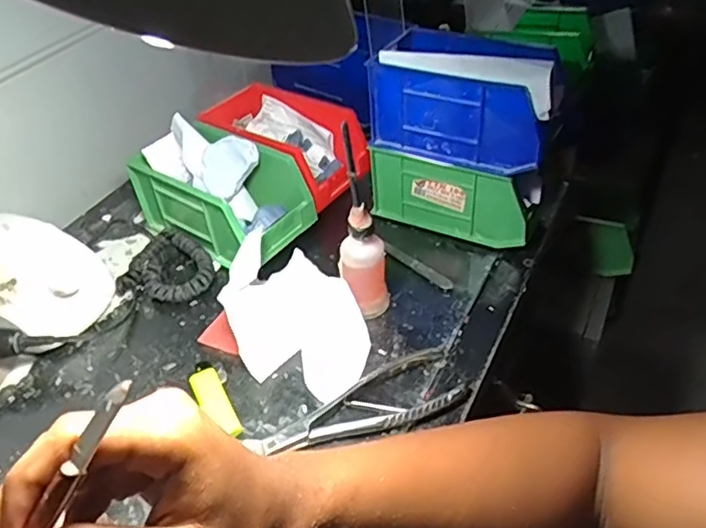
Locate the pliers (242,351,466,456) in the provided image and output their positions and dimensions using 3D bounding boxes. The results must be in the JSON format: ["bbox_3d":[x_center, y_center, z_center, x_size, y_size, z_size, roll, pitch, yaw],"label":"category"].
[{"bbox_3d":[0.010,0.114,0.473,0.168,0.013,0.055,-20,44,-17],"label":"pliers"}]

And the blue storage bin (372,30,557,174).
[{"bbox_3d":[0.111,-0.163,0.585,0.172,0.090,0.100,19,47,24],"label":"blue storage bin"}]

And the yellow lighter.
[{"bbox_3d":[-0.114,0.110,0.490,0.022,0.009,0.076,-23,45,-19],"label":"yellow lighter"}]

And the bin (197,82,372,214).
[{"bbox_3d":[-0.064,-0.130,0.667,0.197,0.069,0.095,23,48,27],"label":"bin"}]

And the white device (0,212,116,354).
[{"bbox_3d":[-0.315,0.011,0.563,0.155,0.091,0.108,10,44,15],"label":"white device"}]

